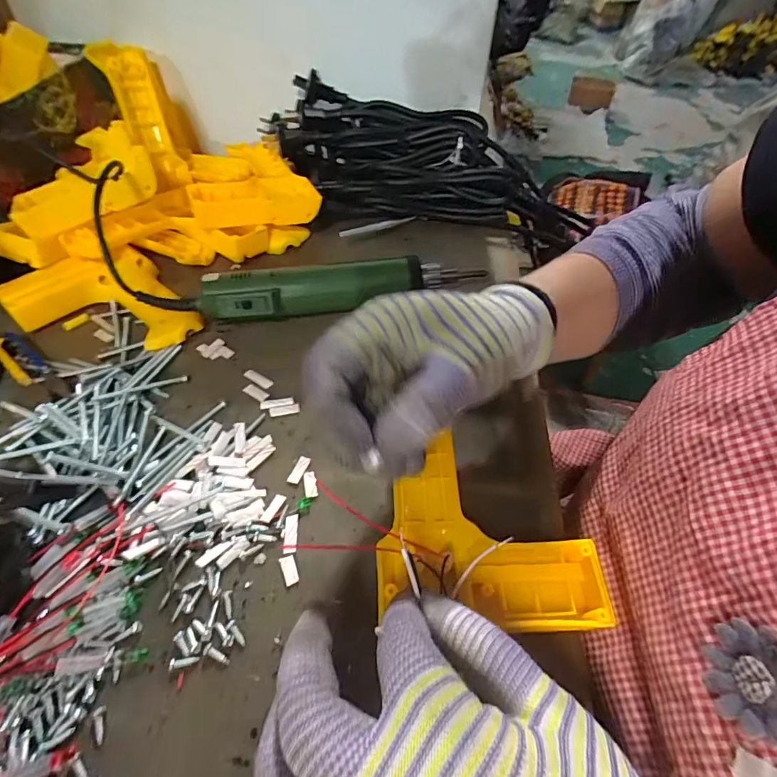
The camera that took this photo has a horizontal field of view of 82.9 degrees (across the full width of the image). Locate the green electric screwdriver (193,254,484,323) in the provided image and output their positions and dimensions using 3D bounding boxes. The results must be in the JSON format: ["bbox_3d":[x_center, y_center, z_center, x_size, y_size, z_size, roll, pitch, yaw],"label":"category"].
[{"bbox_3d":[-0.034,-0.082,0.381,0.236,0.043,0.035,-8,51,-10],"label":"green electric screwdriver"}]

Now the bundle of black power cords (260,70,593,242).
[{"bbox_3d":[0.035,-0.246,0.486,0.344,0.087,0.107,4,50,-1],"label":"bundle of black power cords"}]

